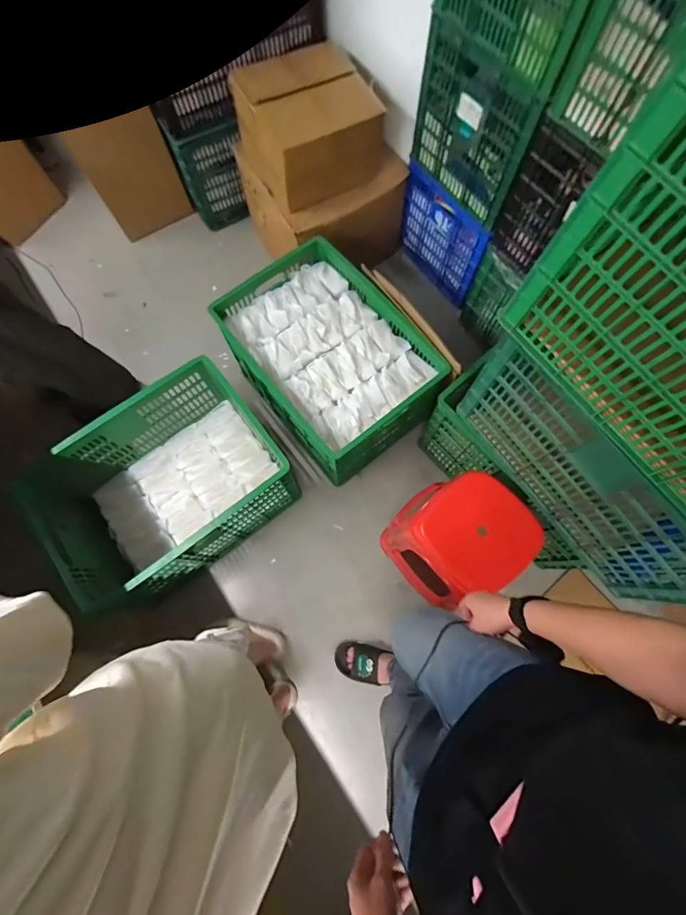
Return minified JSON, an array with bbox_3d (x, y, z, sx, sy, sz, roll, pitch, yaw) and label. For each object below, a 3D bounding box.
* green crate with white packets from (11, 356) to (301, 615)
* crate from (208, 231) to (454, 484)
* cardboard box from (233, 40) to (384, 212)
[{"bbox_3d":[-0.553,0.087,1.286,0.659,0.379,0.489,-35,77,-10],"label":"green crate with white packets"},{"bbox_3d":[-0.059,-0.308,1.440,0.477,0.417,0.691,-38,77,-11],"label":"crate"},{"bbox_3d":[-0.115,-1.163,1.381,0.448,0.198,0.466,-31,76,-9],"label":"cardboard box"}]

